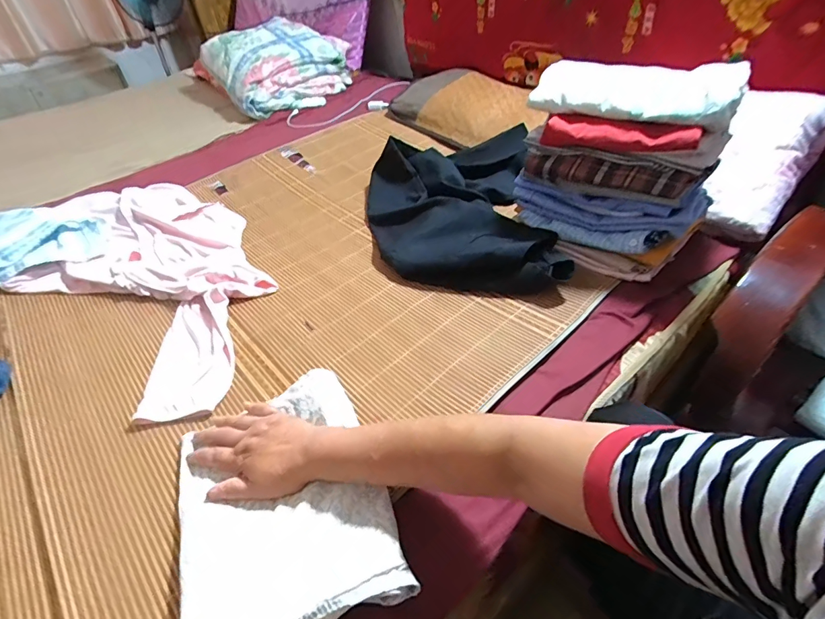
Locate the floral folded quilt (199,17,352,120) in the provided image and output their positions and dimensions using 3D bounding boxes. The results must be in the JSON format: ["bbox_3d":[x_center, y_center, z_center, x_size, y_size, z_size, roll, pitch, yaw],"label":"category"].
[{"bbox_3d":[-0.466,-0.898,1.571,0.499,0.214,0.387,-31,49,-25],"label":"floral folded quilt"}]

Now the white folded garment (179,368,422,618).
[{"bbox_3d":[-0.142,0.199,0.458,0.206,0.034,0.274,-19,44,-16],"label":"white folded garment"}]

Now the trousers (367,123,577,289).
[{"bbox_3d":[0.081,-0.255,0.921,0.355,0.072,0.617,-2,42,3],"label":"trousers"}]

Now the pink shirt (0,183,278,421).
[{"bbox_3d":[-0.490,-0.094,0.832,0.737,0.046,0.409,25,49,28],"label":"pink shirt"}]

